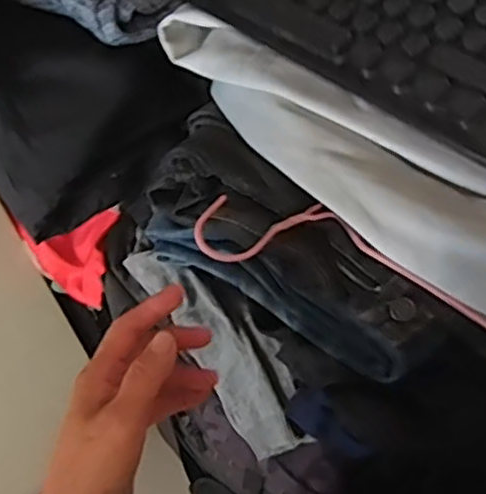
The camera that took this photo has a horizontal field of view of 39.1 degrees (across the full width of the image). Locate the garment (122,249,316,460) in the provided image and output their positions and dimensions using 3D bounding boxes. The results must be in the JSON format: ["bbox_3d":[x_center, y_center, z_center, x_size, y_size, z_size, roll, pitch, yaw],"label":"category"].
[{"bbox_3d":[-0.021,0.090,0.652,0.062,0.069,0.234,-32,66,-17],"label":"garment"}]

